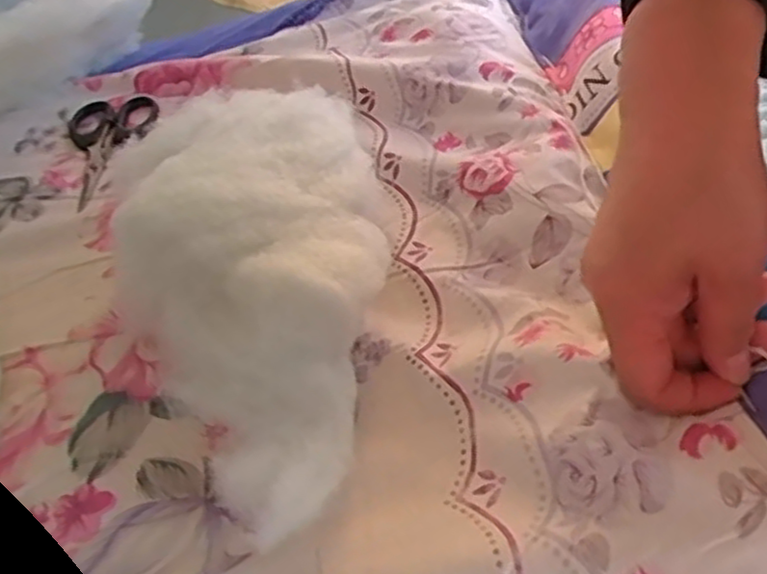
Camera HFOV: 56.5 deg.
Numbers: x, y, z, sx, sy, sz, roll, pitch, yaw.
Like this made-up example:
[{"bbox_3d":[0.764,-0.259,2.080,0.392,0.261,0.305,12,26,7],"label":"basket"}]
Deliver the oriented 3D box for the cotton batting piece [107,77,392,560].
[{"bbox_3d":[-0.064,-0.024,0.362,0.131,0.055,0.290,-11,48,1],"label":"cotton batting piece"}]

